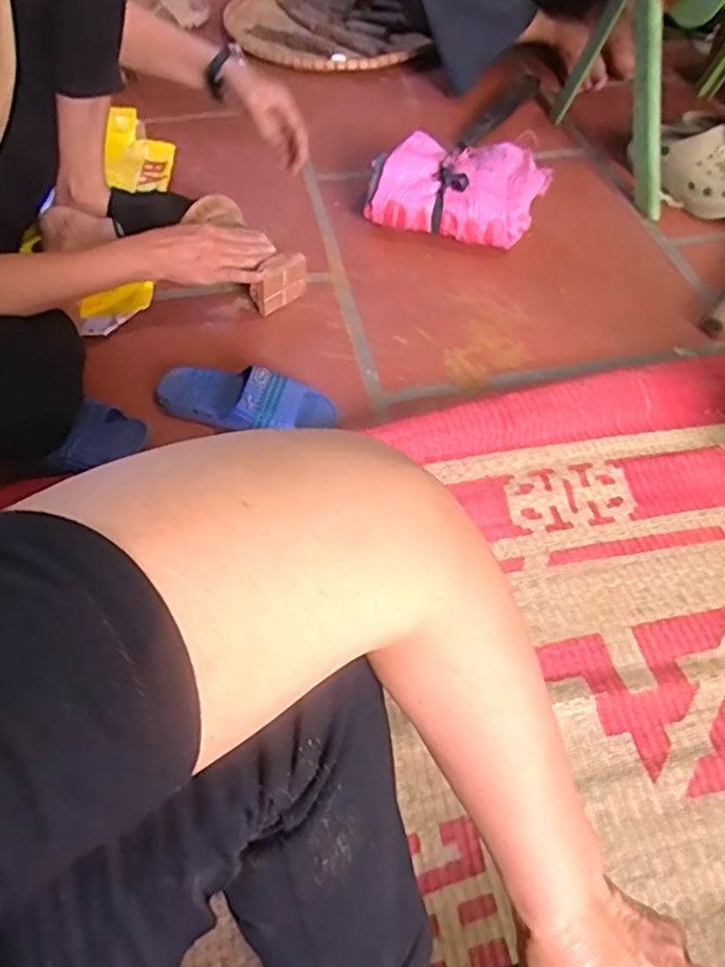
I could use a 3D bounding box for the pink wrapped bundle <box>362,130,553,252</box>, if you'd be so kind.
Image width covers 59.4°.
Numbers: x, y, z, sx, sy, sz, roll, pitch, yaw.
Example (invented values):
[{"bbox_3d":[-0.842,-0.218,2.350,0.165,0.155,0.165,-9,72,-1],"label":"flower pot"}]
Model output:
[{"bbox_3d":[0.138,-0.429,0.945,0.248,0.096,0.119,17,59,12],"label":"pink wrapped bundle"}]

